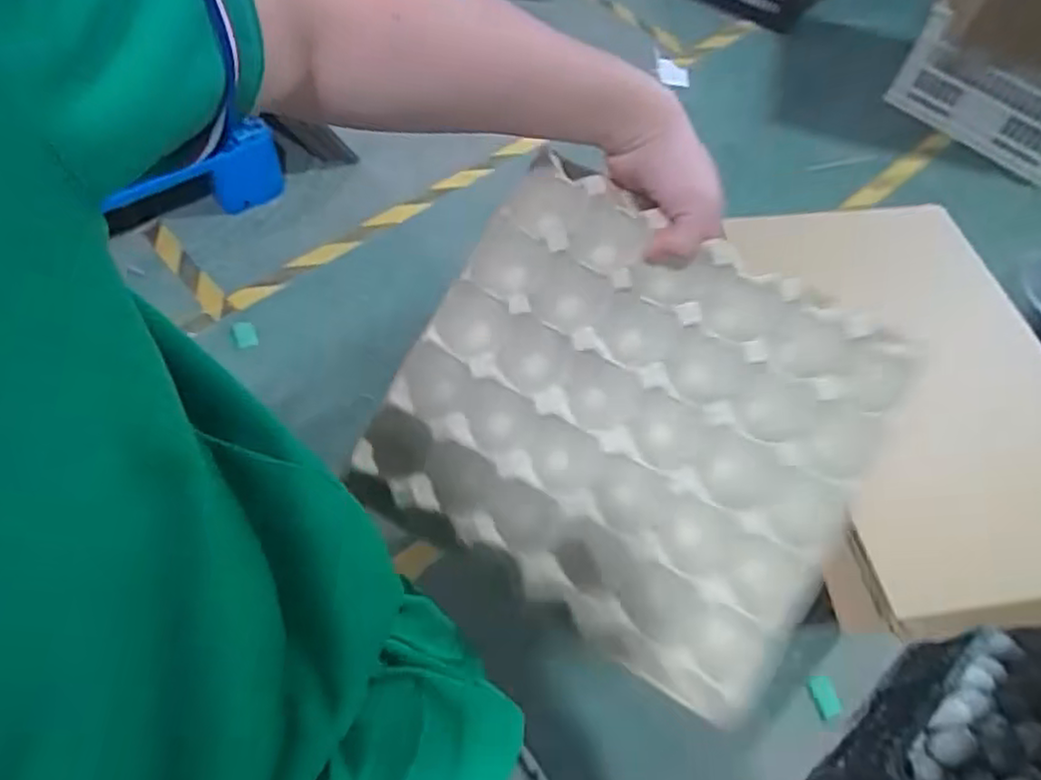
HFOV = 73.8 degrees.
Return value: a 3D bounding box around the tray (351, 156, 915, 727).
[{"bbox_3d":[0.071,0.020,0.474,0.291,0.043,0.263,29,84,8],"label":"tray"}]

